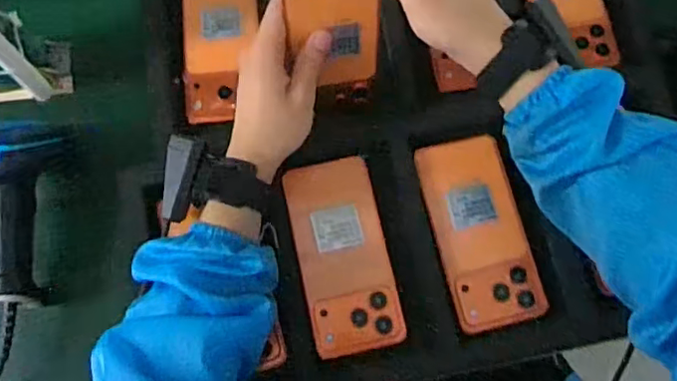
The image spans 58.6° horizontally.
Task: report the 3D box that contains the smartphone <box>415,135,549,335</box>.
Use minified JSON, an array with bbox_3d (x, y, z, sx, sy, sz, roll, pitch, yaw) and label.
[{"bbox_3d":[0.121,0.035,0.515,0.074,0.012,0.161,-12,75,-3],"label":"smartphone"}]

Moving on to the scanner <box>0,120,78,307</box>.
[{"bbox_3d":[-0.290,0.019,0.536,0.051,0.069,0.160,0,75,0],"label":"scanner"}]

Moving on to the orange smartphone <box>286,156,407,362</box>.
[{"bbox_3d":[0.004,0.054,0.515,0.075,0.008,0.162,-12,75,-3],"label":"orange smartphone"}]

